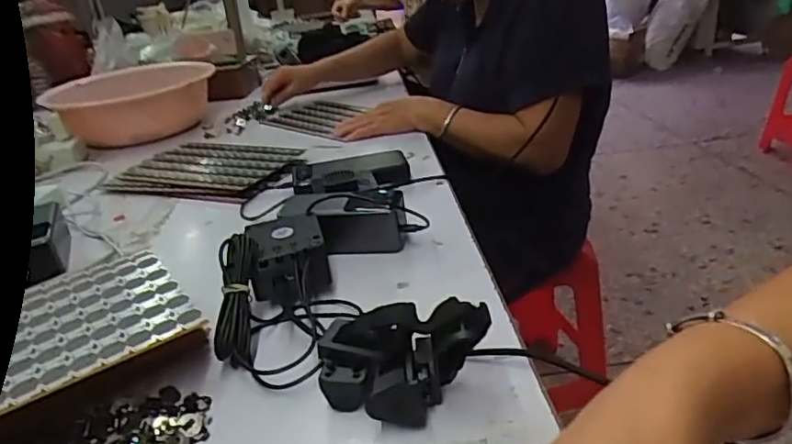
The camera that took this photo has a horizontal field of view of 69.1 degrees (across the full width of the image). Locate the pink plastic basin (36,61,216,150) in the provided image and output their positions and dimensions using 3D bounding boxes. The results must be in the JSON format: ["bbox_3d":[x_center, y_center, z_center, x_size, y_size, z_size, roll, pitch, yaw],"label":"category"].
[{"bbox_3d":[-0.542,-0.247,1.199,0.310,0.094,0.307,-13,27,-12],"label":"pink plastic basin"}]

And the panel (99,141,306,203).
[{"bbox_3d":[-0.304,-0.083,0.902,0.275,0.020,0.180,8,30,27],"label":"panel"}]

